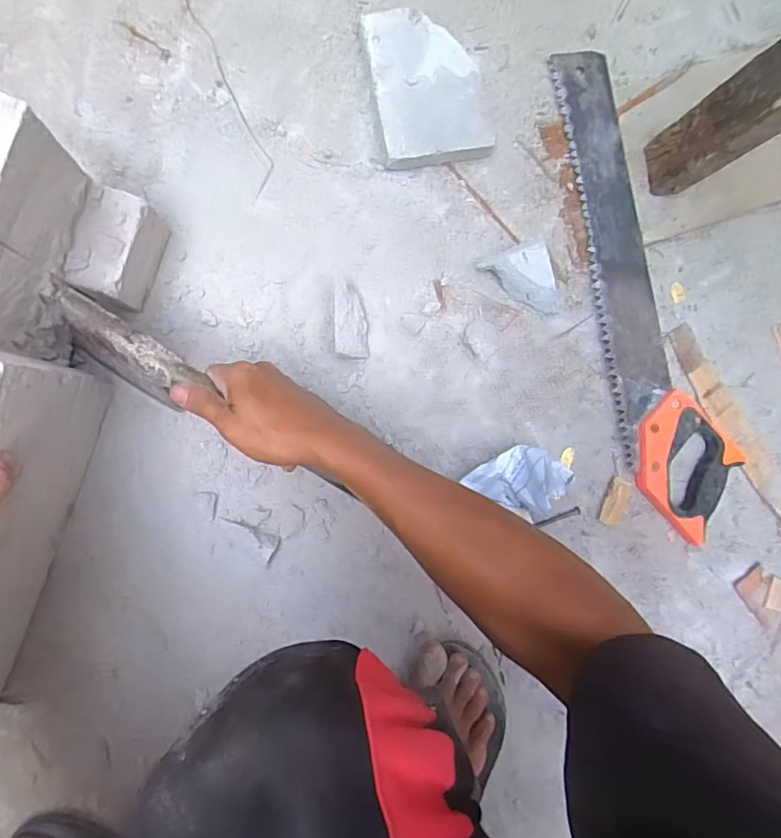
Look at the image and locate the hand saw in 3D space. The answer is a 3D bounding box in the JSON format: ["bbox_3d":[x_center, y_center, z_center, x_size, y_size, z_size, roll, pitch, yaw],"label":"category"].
[{"bbox_3d":[0.278,-0.141,0.615,0.111,0.030,0.551,-16,92,-9],"label":"hand saw"}]

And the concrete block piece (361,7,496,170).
[{"bbox_3d":[0.036,-0.354,0.578,0.115,0.029,0.154,-13,92,-9],"label":"concrete block piece"}]

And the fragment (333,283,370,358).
[{"bbox_3d":[-0.040,-0.099,0.555,0.038,0.038,0.076,-2,90,-9],"label":"fragment"}]

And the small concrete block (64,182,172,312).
[{"bbox_3d":[-0.254,-0.156,0.506,0.052,0.083,0.095,17,87,-8],"label":"small concrete block"}]

